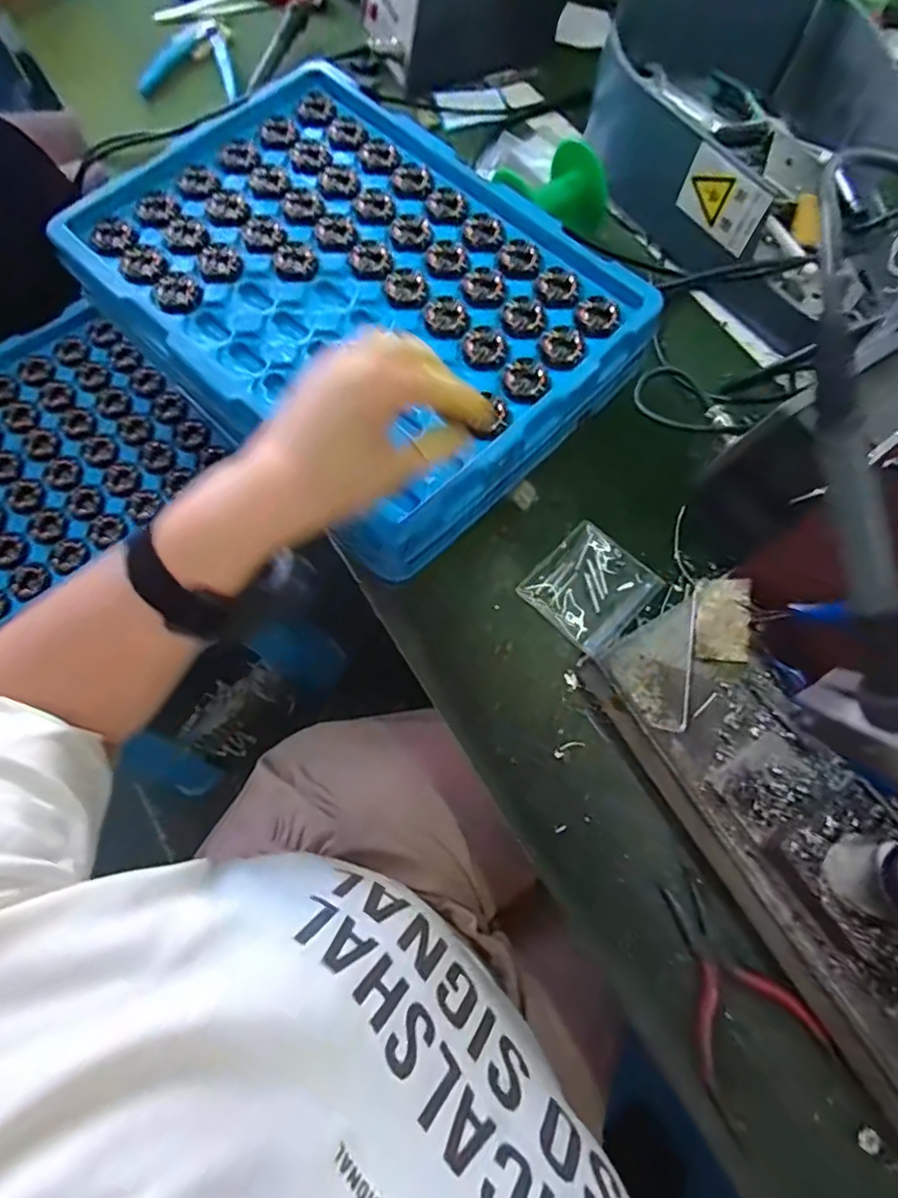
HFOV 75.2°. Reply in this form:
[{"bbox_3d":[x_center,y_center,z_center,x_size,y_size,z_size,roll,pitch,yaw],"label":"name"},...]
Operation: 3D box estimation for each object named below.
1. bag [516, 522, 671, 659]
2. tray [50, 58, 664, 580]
[{"bbox_3d":[0.100,-0.008,0.410,0.072,0.005,0.077,43,76,13],"label":"bag"},{"bbox_3d":[-0.074,-0.229,0.430,0.286,0.051,0.379,-43,77,-13],"label":"tray"}]

